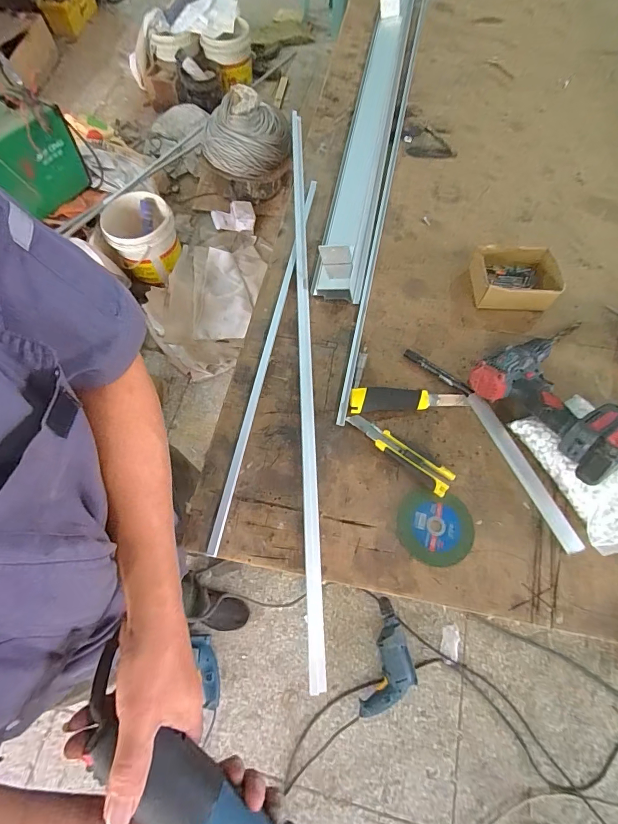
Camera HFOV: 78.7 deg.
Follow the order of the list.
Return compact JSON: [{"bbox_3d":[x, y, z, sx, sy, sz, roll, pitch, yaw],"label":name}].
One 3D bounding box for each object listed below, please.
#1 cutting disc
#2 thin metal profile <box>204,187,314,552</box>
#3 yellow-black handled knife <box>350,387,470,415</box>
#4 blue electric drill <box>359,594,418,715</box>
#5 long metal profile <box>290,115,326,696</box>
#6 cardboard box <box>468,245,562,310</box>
[{"bbox_3d":[0.174,0.159,0.519,0.102,0.004,0.096,9,63,1],"label":"cutting disc"},{"bbox_3d":[-0.064,-0.139,0.641,0.016,0.014,0.728,10,68,4],"label":"thin metal profile"},{"bbox_3d":[0.157,-0.023,0.591,0.184,0.020,0.039,-4,68,-2],"label":"yellow-black handled knife"},{"bbox_3d":[0.254,0.749,1.139,0.141,0.061,0.313,16,68,6],"label":"blue electric drill"},{"bbox_3d":[-0.005,-0.136,0.626,0.034,0.041,0.996,-1,68,-1],"label":"long metal profile"},{"bbox_3d":[0.371,-0.237,0.672,0.126,0.053,0.111,11,68,4],"label":"cardboard box"}]

